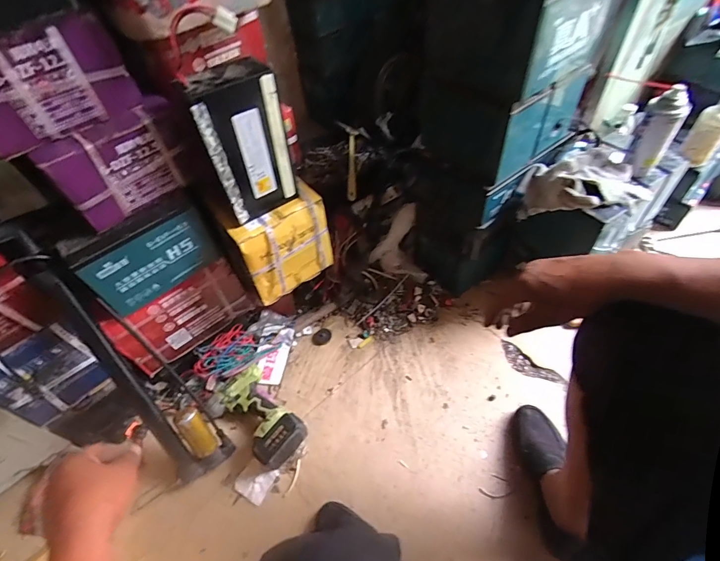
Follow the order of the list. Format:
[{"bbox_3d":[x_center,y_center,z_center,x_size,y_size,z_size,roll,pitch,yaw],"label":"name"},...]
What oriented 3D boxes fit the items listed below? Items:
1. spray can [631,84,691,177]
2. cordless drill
[{"bbox_3d":[0.579,-0.288,0.743,0.062,0.168,0.060,-3,51,4],"label":"spray can"},{"bbox_3d":[-0.223,0.313,0.876,0.114,0.076,0.234,-37,57,-22],"label":"cordless drill"}]

